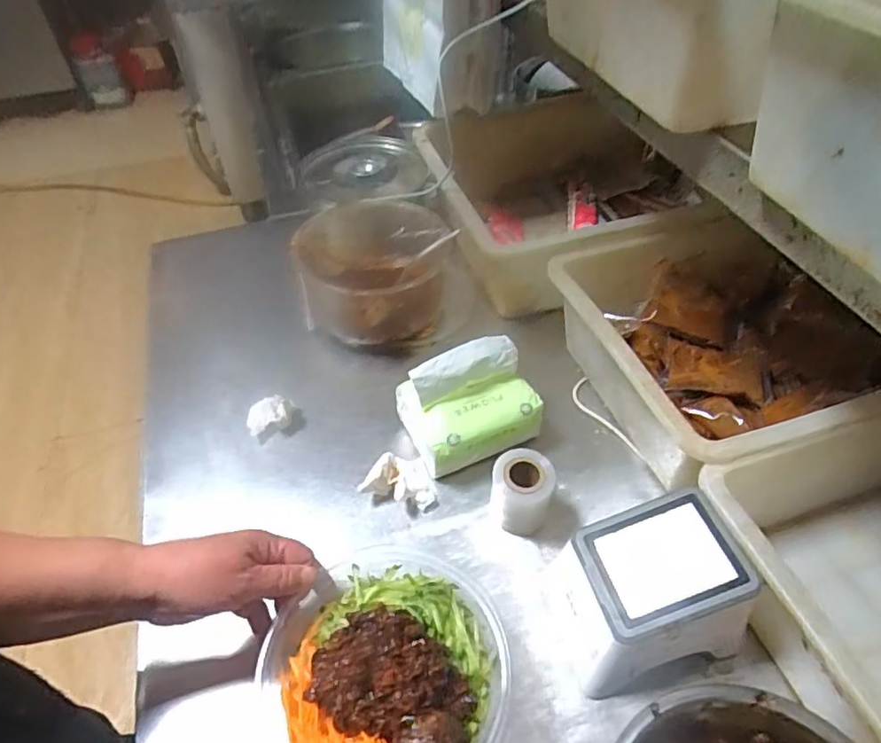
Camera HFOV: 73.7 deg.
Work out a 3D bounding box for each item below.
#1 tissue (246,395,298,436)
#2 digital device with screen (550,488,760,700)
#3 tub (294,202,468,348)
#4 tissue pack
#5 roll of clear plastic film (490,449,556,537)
[{"bbox_3d":[-0.175,0.043,0.603,0.048,0.030,0.032,-15,48,-11],"label":"tissue"},{"bbox_3d":[0.147,0.163,0.434,0.117,0.103,0.098,-12,48,-8],"label":"digital device with screen"},{"bbox_3d":[-0.071,-0.113,0.695,0.186,0.097,0.162,27,54,25],"label":"tub"},{"bbox_3d":[0.026,0.033,0.561,0.128,0.100,0.089,-13,48,-9],"label":"tissue pack"},{"bbox_3d":[0.070,0.107,0.515,0.050,0.071,0.051,-1,47,1],"label":"roll of clear plastic film"}]

